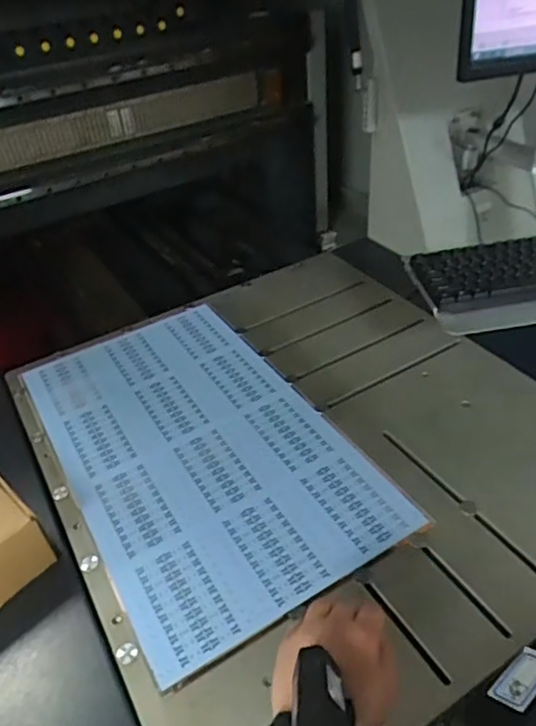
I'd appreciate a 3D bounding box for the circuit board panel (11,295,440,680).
[{"bbox_3d":[-0.109,0.097,0.810,0.333,0.007,0.582,-24,41,-22],"label":"circuit board panel"}]

